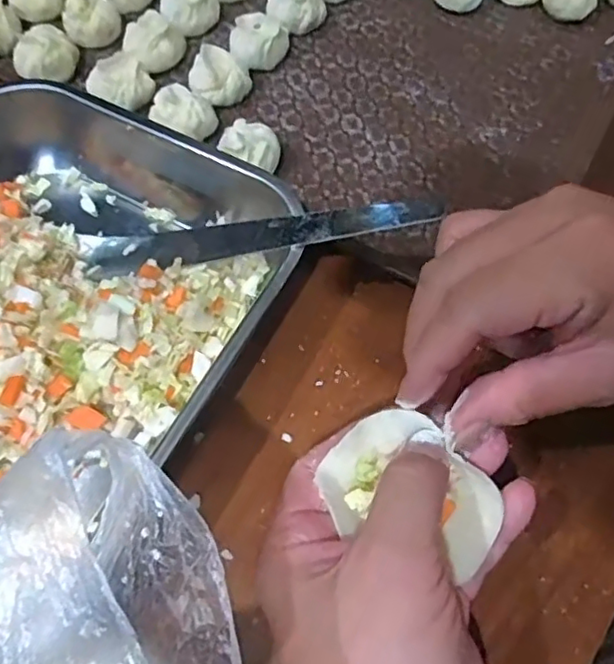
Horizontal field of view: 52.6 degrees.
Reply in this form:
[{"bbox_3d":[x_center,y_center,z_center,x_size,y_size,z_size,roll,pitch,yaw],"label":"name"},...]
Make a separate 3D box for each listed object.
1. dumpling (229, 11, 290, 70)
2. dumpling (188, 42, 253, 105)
[{"bbox_3d":[-0.028,-0.167,0.358,0.032,0.019,0.029,-10,65,-6],"label":"dumpling"},{"bbox_3d":[-0.048,-0.140,0.341,0.033,0.021,0.025,-8,65,-5],"label":"dumpling"}]

